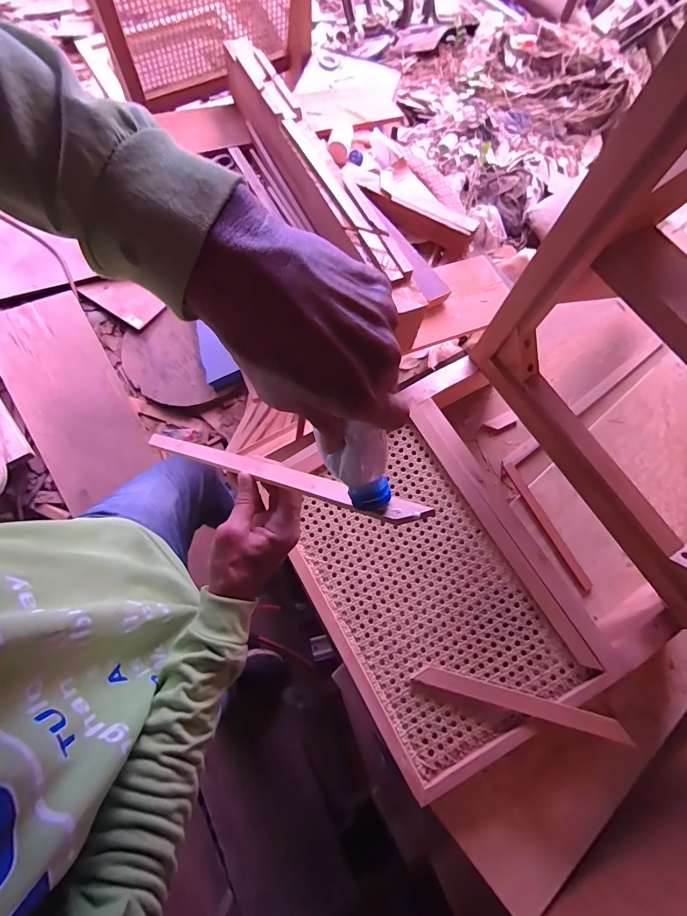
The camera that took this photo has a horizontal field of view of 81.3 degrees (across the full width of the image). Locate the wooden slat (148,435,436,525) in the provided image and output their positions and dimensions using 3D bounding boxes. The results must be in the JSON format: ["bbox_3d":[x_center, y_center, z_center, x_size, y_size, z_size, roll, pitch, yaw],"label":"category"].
[{"bbox_3d":[-0.101,0.010,0.422,0.421,0.011,0.023,12,62,39],"label":"wooden slat"}]

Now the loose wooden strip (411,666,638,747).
[{"bbox_3d":[0.216,0.306,0.503,0.242,0.016,0.025,8,66,17],"label":"loose wooden strip"}]

